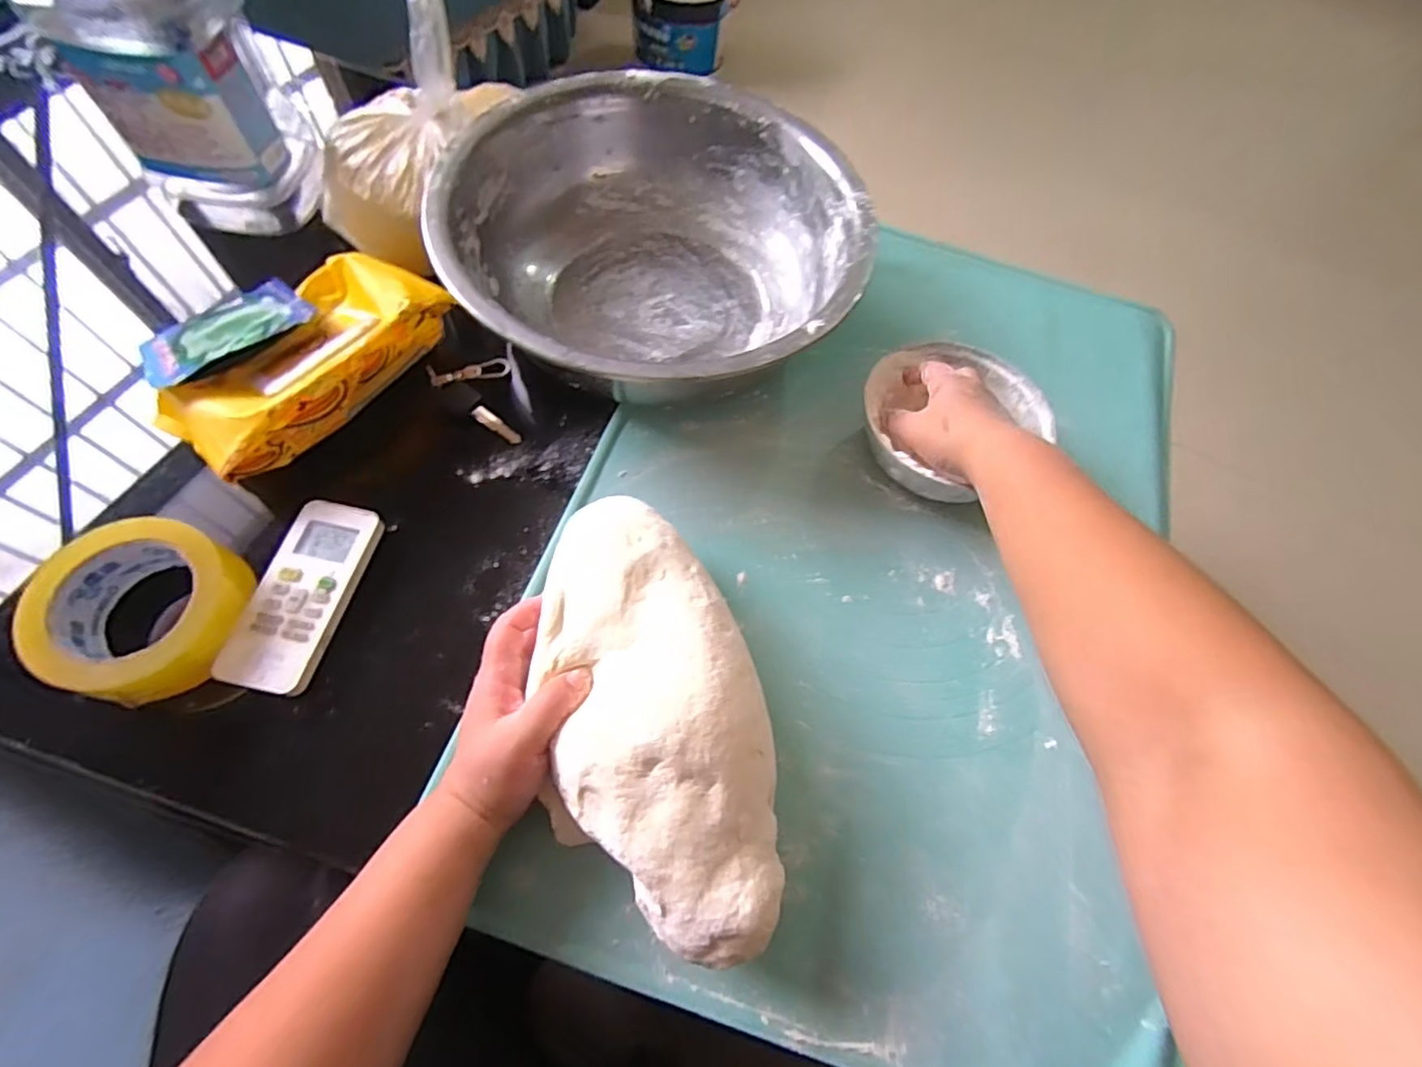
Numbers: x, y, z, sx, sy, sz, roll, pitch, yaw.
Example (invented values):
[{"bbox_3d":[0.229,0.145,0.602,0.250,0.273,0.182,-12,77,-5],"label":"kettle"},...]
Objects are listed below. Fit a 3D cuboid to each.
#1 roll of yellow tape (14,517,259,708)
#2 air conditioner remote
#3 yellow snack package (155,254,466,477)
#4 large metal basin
[{"bbox_3d":[-0.357,0.047,0.376,0.096,0.051,0.104,2,65,-5],"label":"roll of yellow tape"},{"bbox_3d":[-0.274,0.040,0.405,0.054,0.014,0.129,14,64,1],"label":"air conditioner remote"},{"bbox_3d":[-0.308,-0.134,0.457,0.114,0.056,0.201,36,67,11],"label":"yellow snack package"},{"bbox_3d":[-0.043,-0.230,0.512,0.321,0.122,0.325,2,65,-5],"label":"large metal basin"}]

